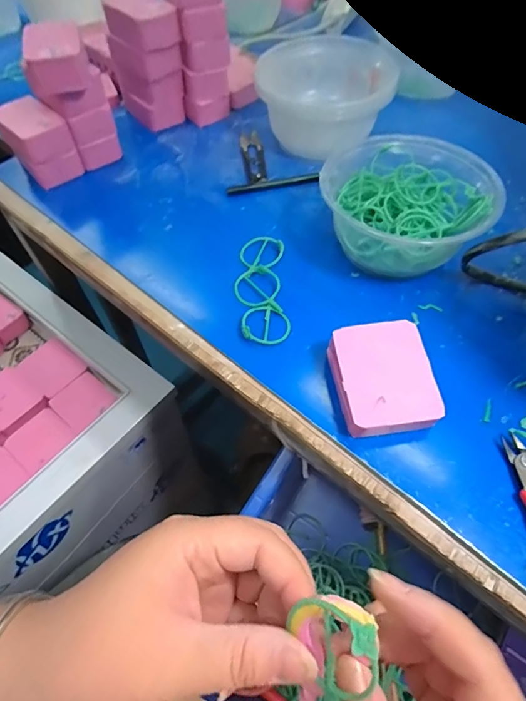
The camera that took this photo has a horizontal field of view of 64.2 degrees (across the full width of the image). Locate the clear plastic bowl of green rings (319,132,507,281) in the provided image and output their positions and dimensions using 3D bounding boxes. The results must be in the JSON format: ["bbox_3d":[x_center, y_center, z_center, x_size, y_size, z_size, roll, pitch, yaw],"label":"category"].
[{"bbox_3d":[0.116,-0.123,0.348,0.118,0.050,0.116,0,56,0],"label":"clear plastic bowl of green rings"}]

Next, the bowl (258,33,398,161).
[{"bbox_3d":[0.068,-0.258,0.438,0.119,0.083,0.116,0,56,0],"label":"bowl"}]

